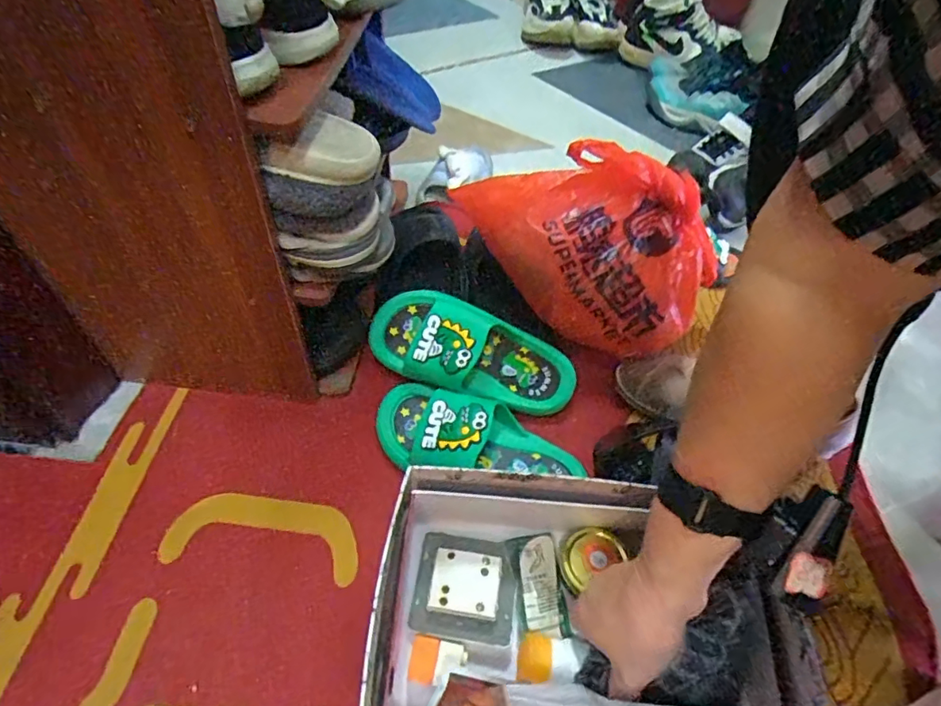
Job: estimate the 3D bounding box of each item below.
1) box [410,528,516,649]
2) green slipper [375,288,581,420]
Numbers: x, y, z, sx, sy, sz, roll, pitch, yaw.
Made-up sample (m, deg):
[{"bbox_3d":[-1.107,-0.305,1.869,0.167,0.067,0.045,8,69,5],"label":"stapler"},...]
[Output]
[{"bbox_3d":[-0.005,0.198,0.461,0.085,0.022,0.083,8,52,0],"label":"box"},{"bbox_3d":[0.007,-0.001,0.589,0.236,0.053,0.099,19,86,-2],"label":"green slipper"}]

